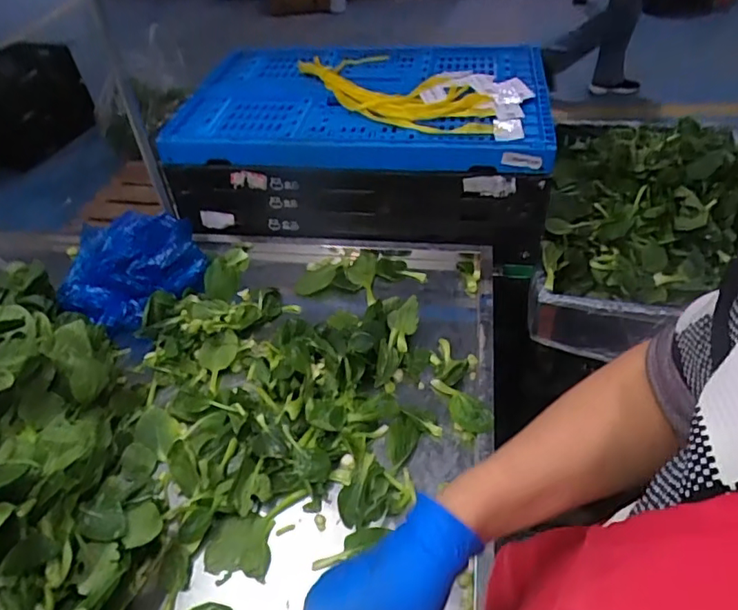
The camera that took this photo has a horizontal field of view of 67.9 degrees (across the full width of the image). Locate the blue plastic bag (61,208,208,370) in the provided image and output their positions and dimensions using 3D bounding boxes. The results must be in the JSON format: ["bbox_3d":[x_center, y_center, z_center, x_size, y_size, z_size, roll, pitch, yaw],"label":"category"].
[{"bbox_3d":[-0.357,-0.059,0.803,0.171,0.114,0.199,18,48,23],"label":"blue plastic bag"}]

